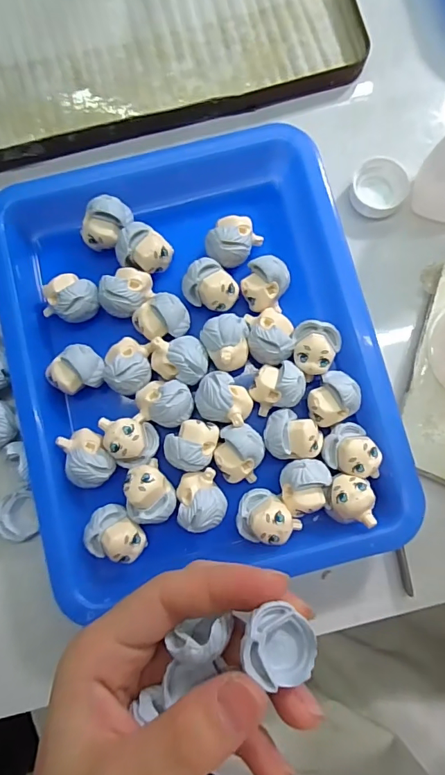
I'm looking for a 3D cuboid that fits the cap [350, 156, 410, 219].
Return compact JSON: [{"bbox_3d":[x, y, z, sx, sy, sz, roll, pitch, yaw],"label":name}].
[{"bbox_3d":[0.087,-0.111,0.252,0.030,0.010,0.032,0,82,0],"label":"cap"}]

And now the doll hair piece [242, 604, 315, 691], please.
[{"bbox_3d":[0.018,0.080,0.142,0.023,0.014,0.021,0,82,0],"label":"doll hair piece"}]

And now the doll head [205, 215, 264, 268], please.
[{"bbox_3d":[0.005,-0.076,0.238,0.023,0.025,0.027,32,84,4],"label":"doll head"}]

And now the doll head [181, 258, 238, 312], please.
[{"bbox_3d":[-0.006,-0.050,0.233,0.026,0.022,0.023,43,85,5],"label":"doll head"}]

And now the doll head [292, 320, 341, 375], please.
[{"bbox_3d":[0.047,-0.019,0.227,0.023,0.021,0.026,1,82,0],"label":"doll head"}]

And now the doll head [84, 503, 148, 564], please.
[{"bbox_3d":[-0.051,0.071,0.215,0.023,0.022,0.029,-42,84,-5],"label":"doll head"}]

